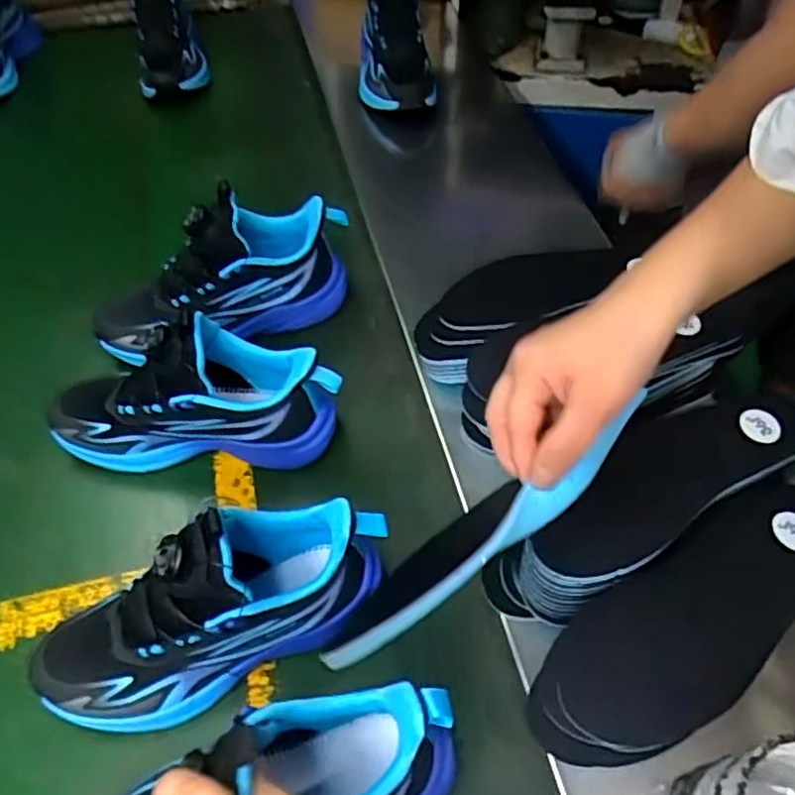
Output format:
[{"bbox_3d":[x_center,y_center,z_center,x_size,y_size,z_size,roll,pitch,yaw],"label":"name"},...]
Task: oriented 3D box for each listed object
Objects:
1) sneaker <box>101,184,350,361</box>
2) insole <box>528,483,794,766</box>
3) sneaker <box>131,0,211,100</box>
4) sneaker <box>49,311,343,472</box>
[{"bbox_3d":[-0.169,-0.117,0.646,0.246,0.134,0.090,-13,54,-9],"label":"sneaker"},{"bbox_3d":[0.186,0.140,0.421,0.232,0.029,0.081,-32,56,-15],"label":"insole"},{"bbox_3d":[-0.338,-0.552,0.997,0.086,0.091,0.258,-10,76,-3],"label":"sneaker"},{"bbox_3d":[-0.172,-0.005,0.559,0.239,0.142,0.076,1,54,5],"label":"sneaker"}]

